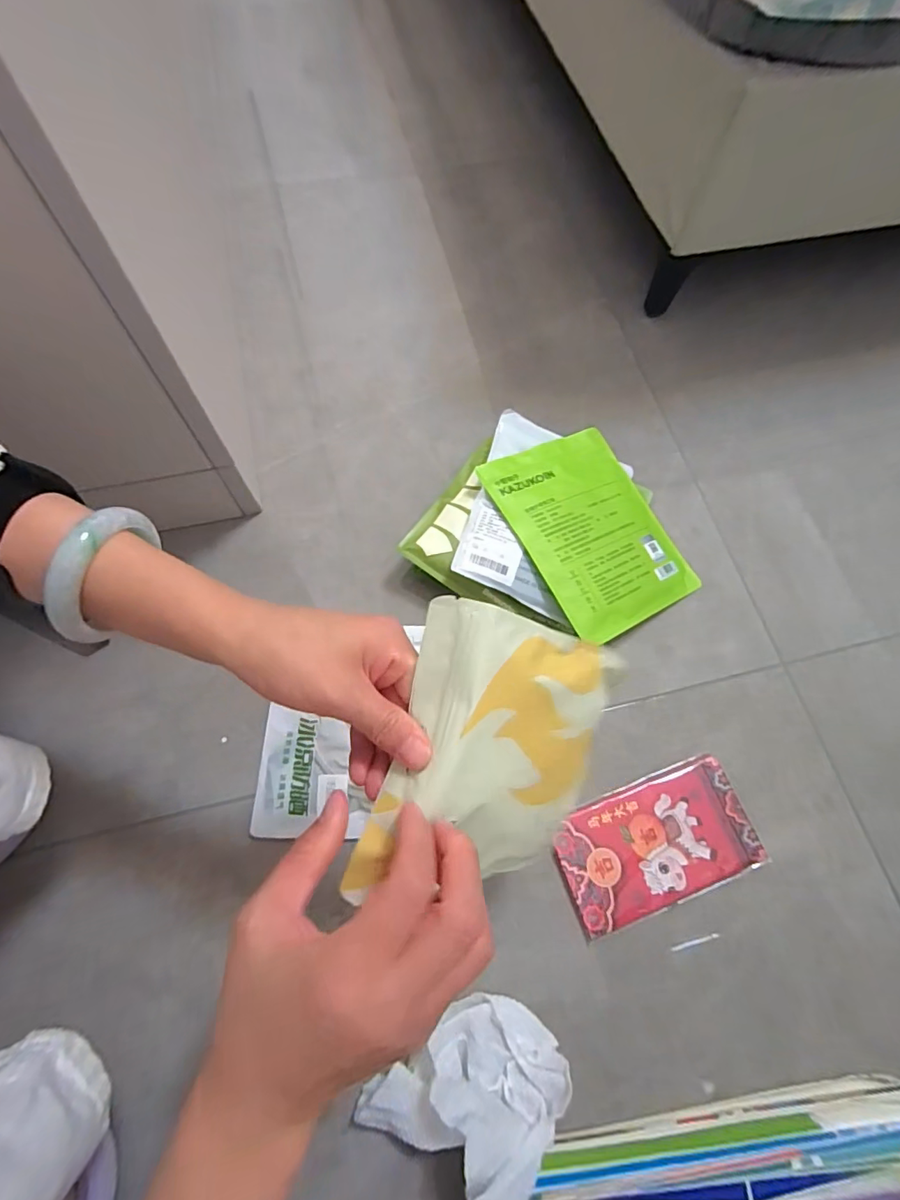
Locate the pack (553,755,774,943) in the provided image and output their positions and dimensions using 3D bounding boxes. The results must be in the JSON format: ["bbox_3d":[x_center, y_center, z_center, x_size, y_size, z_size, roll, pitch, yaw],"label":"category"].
[{"bbox_3d":[0.176,0.209,0.447,0.170,0.011,0.096,-19,68,-10],"label":"pack"}]

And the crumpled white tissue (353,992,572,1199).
[{"bbox_3d":[0.015,0.348,0.354,0.133,0.079,0.099,-33,72,-14],"label":"crumpled white tissue"}]

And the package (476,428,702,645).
[{"bbox_3d":[0.144,-0.075,0.529,0.169,0.011,0.206,-21,73,-26],"label":"package"}]

